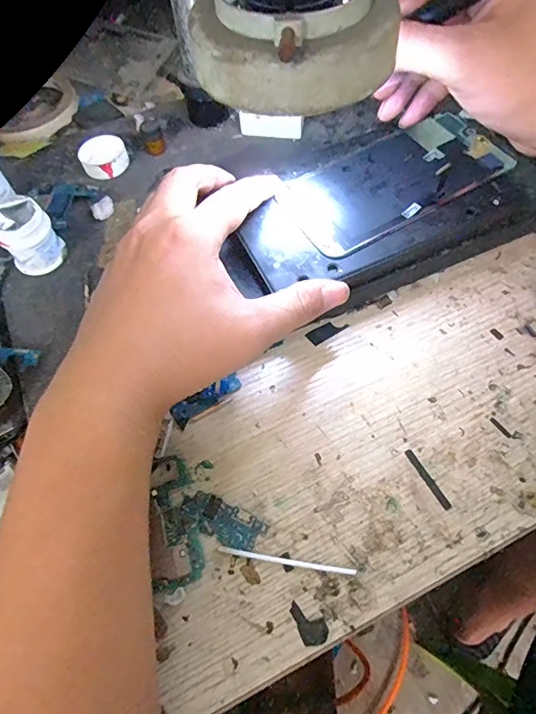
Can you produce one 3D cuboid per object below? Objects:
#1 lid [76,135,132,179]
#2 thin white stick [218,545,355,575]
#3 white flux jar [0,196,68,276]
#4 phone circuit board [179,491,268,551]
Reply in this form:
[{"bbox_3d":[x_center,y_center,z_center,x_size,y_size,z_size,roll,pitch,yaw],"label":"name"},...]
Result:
[{"bbox_3d":[-0.123,-0.151,0.349,0.035,0.013,0.032,-2,62,3],"label":"lid"},{"bbox_3d":[0.010,0.105,0.237,0.070,0.004,0.004,7,62,7],"label":"thin white stick"},{"bbox_3d":[-0.153,-0.077,0.296,0.033,0.036,0.031,-35,65,-14],"label":"white flux jar"},{"bbox_3d":[-0.025,0.087,0.247,0.046,0.004,0.020,20,65,14],"label":"phone circuit board"}]

